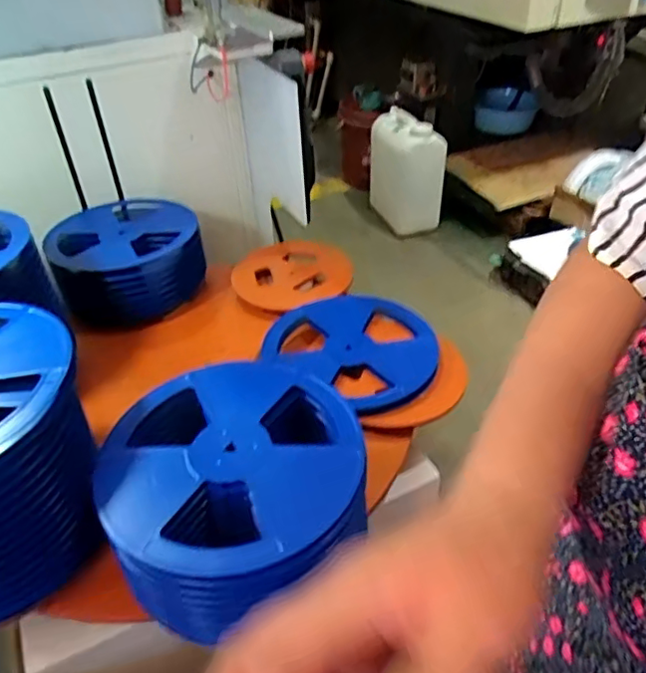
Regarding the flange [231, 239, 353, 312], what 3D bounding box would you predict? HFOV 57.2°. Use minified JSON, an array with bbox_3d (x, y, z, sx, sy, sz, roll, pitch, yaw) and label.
[{"bbox_3d":[-0.069,-0.138,1.349,0.258,0.041,0.238,-1,45,1],"label":"flange"}]

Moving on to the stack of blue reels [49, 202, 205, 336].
[{"bbox_3d":[-0.431,-0.164,1.334,0.314,0.167,0.348,-16,41,-15],"label":"stack of blue reels"}]

